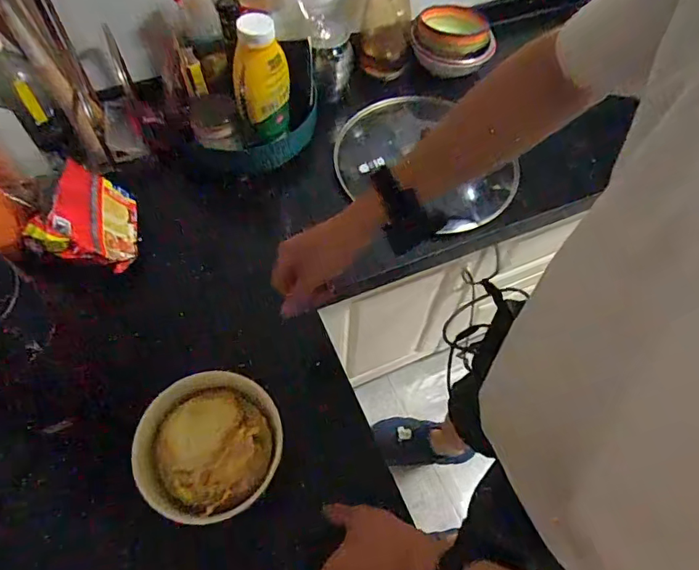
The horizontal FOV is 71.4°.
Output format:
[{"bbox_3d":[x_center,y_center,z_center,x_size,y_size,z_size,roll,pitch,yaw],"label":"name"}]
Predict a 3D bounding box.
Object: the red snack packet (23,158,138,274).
[{"bbox_3d":[-0.403,-0.100,0.750,0.052,0.146,0.160,-27,48,25],"label":"red snack packet"}]

